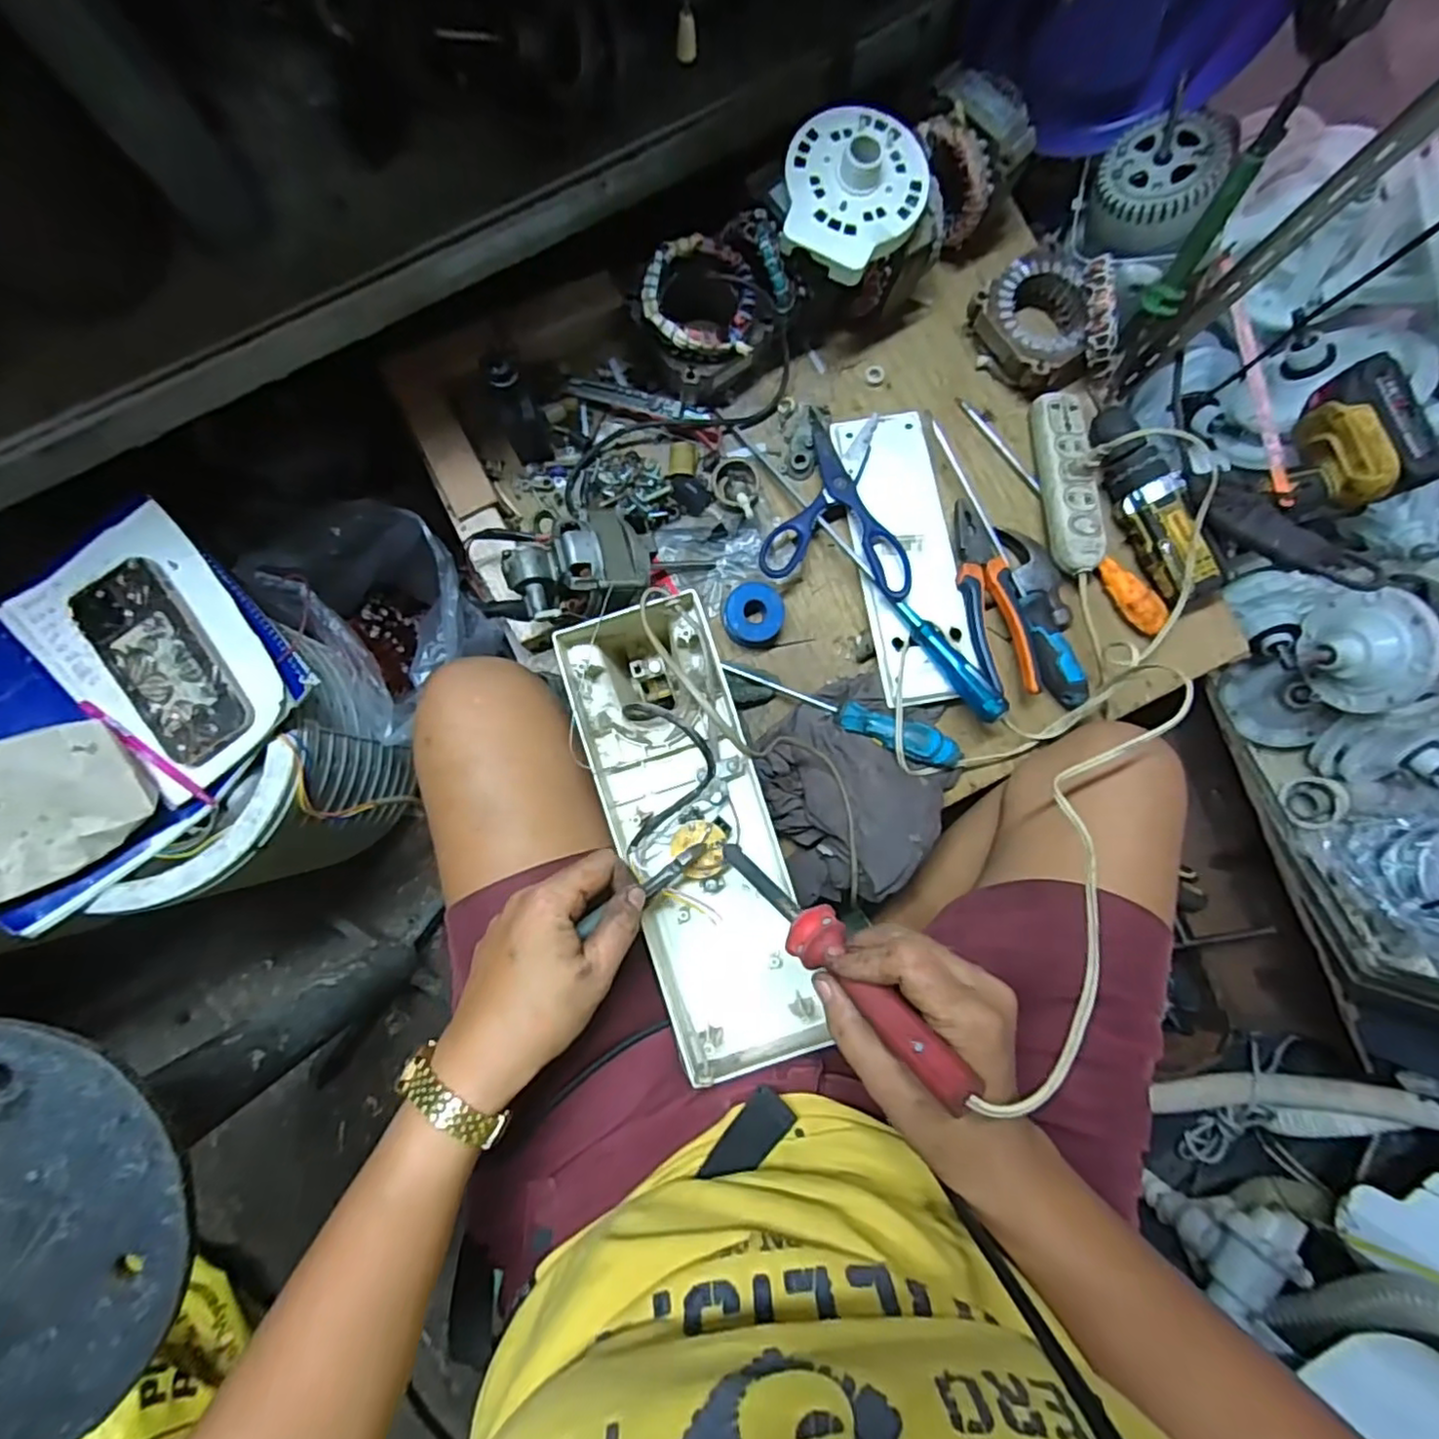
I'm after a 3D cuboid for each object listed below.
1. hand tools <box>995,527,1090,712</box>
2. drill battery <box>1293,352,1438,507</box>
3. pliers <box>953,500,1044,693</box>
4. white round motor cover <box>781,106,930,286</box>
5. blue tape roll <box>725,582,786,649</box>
[{"bbox_3d":[0.311,-0.099,0.615,0.052,0.025,0.178,-15,86,-5],"label":"hand tools"},{"bbox_3d":[0.552,-0.243,0.562,0.056,0.063,0.115,-22,87,-5],"label":"drill battery"},{"bbox_3d":[0.255,-0.115,0.603,0.058,0.021,0.184,-11,86,-4],"label":"pliers"},{"bbox_3d":[0.109,-0.430,0.523,0.116,0.037,0.133,22,84,-1],"label":"white round motor cover"},{"bbox_3d":[0.031,-0.097,0.600,0.054,0.026,0.056,0,85,-3],"label":"blue tape roll"}]

